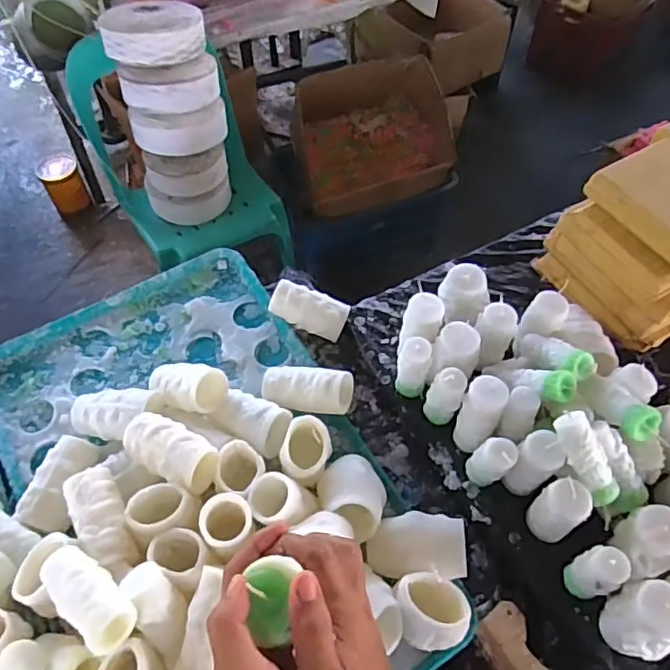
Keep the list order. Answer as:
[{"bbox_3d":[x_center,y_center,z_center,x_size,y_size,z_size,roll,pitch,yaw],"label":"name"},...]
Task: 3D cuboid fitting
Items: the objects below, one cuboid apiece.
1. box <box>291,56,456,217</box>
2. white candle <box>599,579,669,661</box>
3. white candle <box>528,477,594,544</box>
[{"bbox_3d":[0.099,-0.584,1.725,0.443,0.244,0.388,-12,59,-9],"label":"box"},{"bbox_3d":[0.321,0.301,0.610,0.061,0.094,0.068,8,58,4],"label":"white candle"},{"bbox_3d":[0.257,0.203,0.673,0.044,0.098,0.051,-16,59,-11],"label":"white candle"}]

